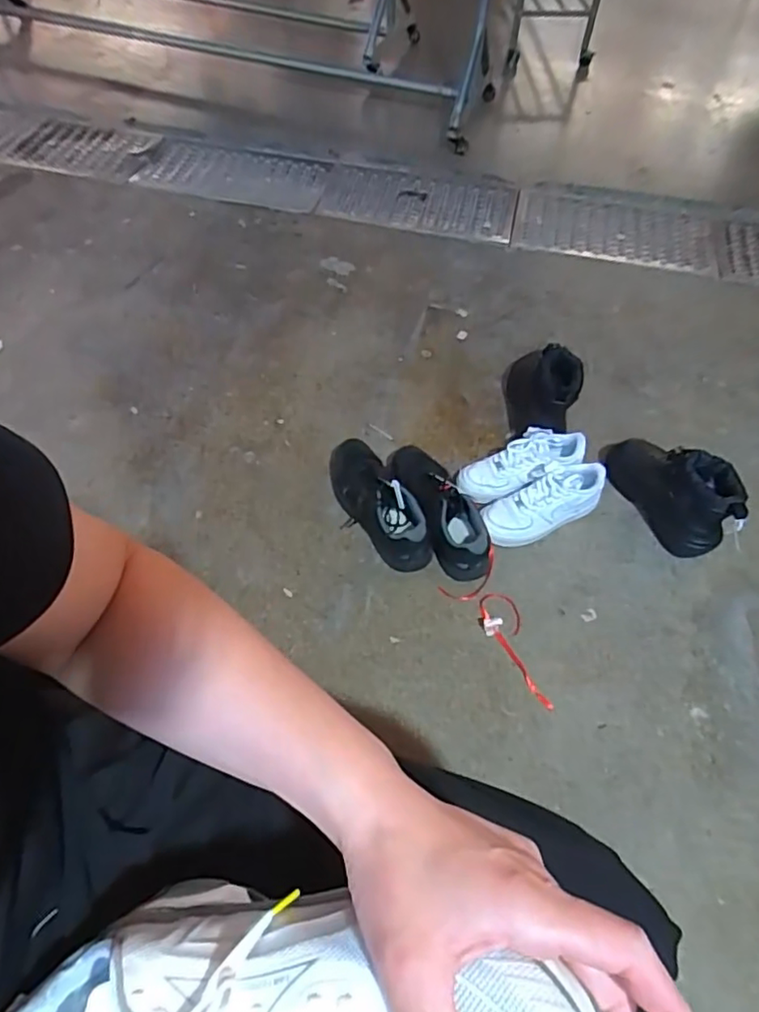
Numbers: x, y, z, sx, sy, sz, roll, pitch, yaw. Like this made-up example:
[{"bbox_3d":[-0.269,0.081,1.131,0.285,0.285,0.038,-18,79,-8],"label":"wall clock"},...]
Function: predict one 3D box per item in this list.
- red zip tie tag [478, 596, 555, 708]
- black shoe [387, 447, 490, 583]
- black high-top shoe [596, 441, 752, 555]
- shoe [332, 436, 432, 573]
[{"bbox_3d":[0.226,0.247,1.010,0.070,0.020,0.208,-10,56,-9],"label":"red zip tie tag"},{"bbox_3d":[0.103,-0.004,1.091,0.105,0.100,0.308,-22,60,-15],"label":"black shoe"},{"bbox_3d":[0.544,-0.044,1.107,0.088,0.171,0.284,-27,60,-19],"label":"black high-top shoe"},{"bbox_3d":[-0.011,-0.011,1.120,0.107,0.110,0.298,-23,59,-17],"label":"shoe"}]

